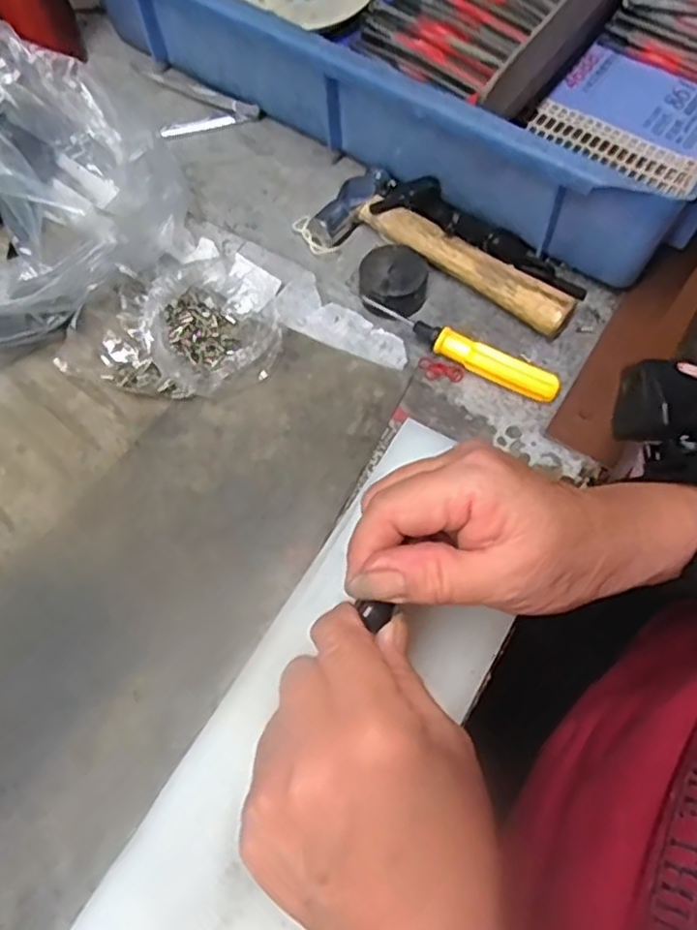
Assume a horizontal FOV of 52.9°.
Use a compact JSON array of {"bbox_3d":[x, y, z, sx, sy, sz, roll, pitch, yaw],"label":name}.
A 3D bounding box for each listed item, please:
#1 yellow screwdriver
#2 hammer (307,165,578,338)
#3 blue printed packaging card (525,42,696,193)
[{"bbox_3d":[0.060,-0.063,0.384,0.113,0.016,0.014,28,68,12],"label":"yellow screwdriver"},{"bbox_3d":[0.058,-0.124,0.408,0.157,0.022,0.059,33,69,14],"label":"hammer"},{"bbox_3d":[0.190,-0.232,0.461,0.110,0.011,0.106,32,69,14],"label":"blue printed packaging card"}]

